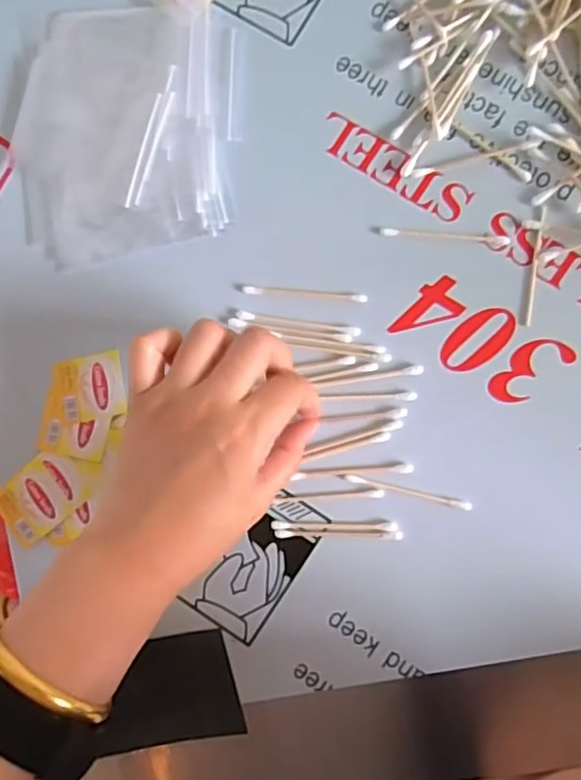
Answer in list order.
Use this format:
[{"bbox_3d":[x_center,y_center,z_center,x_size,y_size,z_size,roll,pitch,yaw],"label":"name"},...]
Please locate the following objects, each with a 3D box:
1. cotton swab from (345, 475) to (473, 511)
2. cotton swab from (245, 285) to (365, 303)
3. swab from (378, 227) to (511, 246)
[{"bbox_3d":[0.067,0.058,0.351,0.071,0.004,0.005,13,91,6],"label":"cotton swab"},{"bbox_3d":[0.008,-0.056,0.361,0.072,0.004,0.005,5,90,6],"label":"cotton swab"},{"bbox_3d":[0.088,-0.088,0.354,0.071,0.004,0.005,6,90,6],"label":"swab"}]

